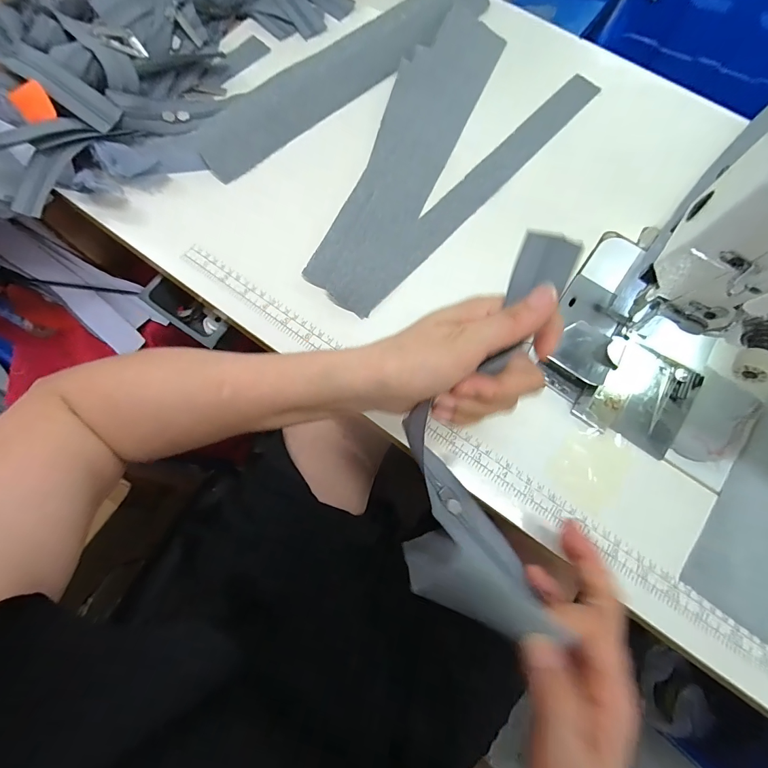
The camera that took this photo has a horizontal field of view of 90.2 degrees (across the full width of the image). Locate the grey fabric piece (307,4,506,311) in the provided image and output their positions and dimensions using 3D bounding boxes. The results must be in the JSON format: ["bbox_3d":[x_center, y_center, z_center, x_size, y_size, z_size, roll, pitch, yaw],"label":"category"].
[{"bbox_3d":[0.029,-0.254,0.407,0.084,0.016,0.395,26,75,-6],"label":"grey fabric piece"}]

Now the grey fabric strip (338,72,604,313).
[{"bbox_3d":[0.101,-0.209,0.398,0.036,0.006,0.389,42,77,11],"label":"grey fabric strip"}]

